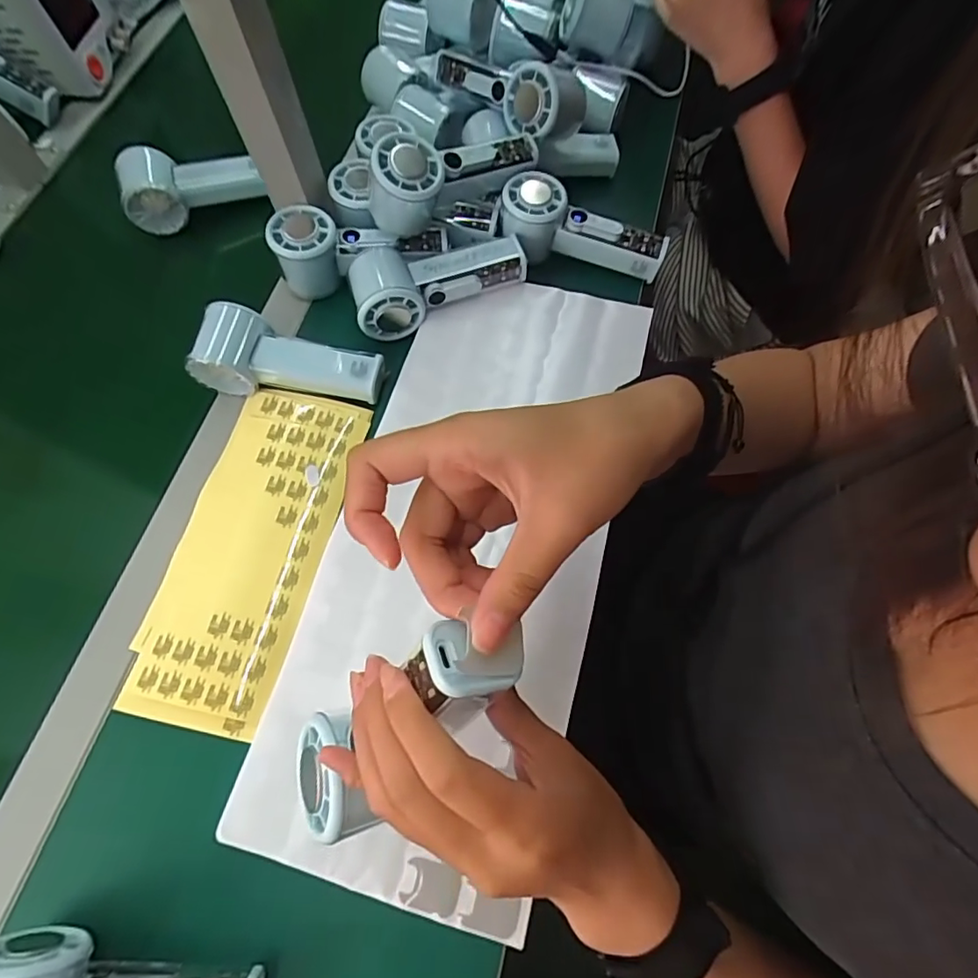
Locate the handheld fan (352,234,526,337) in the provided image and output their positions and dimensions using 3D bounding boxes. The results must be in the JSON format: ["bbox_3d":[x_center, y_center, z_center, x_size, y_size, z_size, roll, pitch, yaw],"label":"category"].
[{"bbox_3d":[-0.046,-0.191,0.467,0.154,0.045,0.064,-20,68,-6],"label":"handheld fan"}]

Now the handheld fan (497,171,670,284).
[{"bbox_3d":[0.085,-0.237,0.491,0.156,0.050,0.058,18,68,-6],"label":"handheld fan"}]

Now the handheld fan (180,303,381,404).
[{"bbox_3d":[-0.165,-0.108,0.450,0.147,0.048,0.053,10,67,-9],"label":"handheld fan"}]

